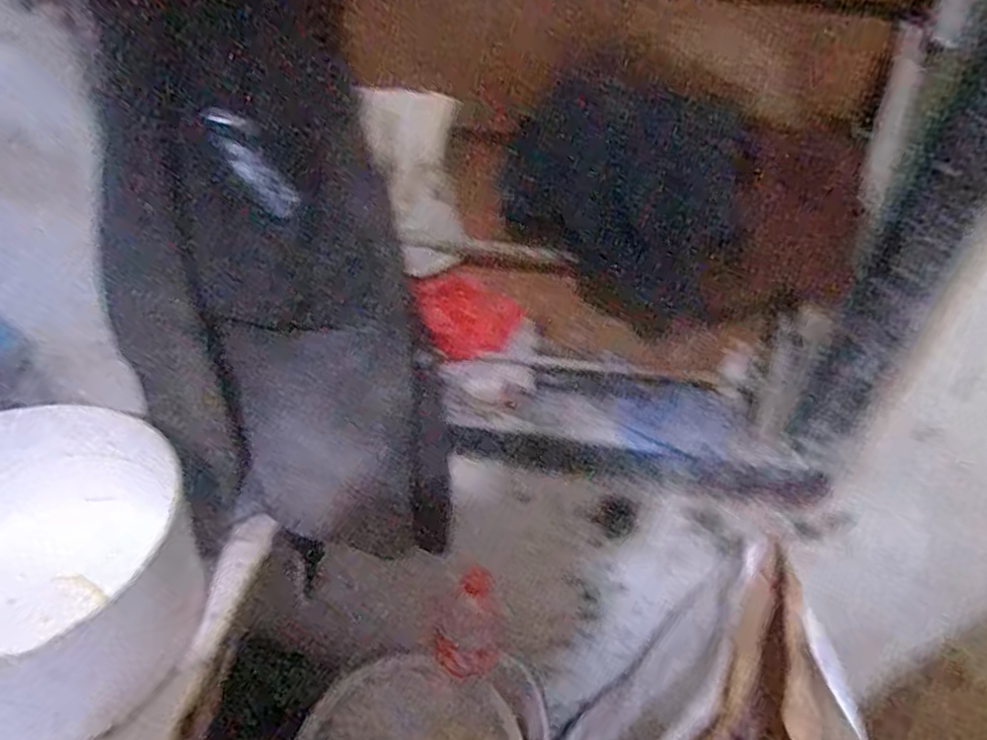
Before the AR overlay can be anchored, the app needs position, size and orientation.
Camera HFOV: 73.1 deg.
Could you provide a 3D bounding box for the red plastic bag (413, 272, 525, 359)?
[{"bbox_3d":[-0.027,-0.061,0.746,0.119,0.087,0.030,-5,41,-15],"label":"red plastic bag"}]

